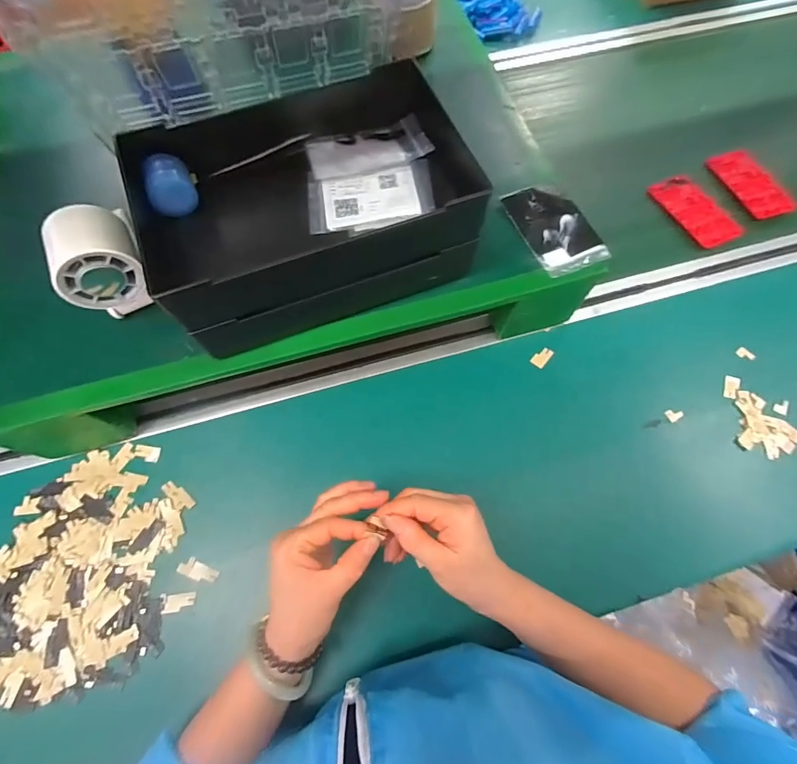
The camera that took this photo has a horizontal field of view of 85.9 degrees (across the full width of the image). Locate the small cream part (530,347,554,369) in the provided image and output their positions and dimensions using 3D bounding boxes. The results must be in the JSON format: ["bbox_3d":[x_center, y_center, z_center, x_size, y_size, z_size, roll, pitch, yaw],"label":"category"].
[{"bbox_3d":[0.172,-0.030,0.513,0.016,0.006,0.027,39,74,13],"label":"small cream part"}]

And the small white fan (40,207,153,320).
[{"bbox_3d":[-0.250,-0.101,0.367,0.058,0.091,0.068,-27,72,-10],"label":"small white fan"}]

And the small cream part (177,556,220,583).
[{"bbox_3d":[-0.201,0.189,0.429,0.041,0.007,0.017,16,70,6],"label":"small cream part"}]

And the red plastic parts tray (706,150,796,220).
[{"bbox_3d":[0.491,-0.280,0.597,0.067,0.011,0.127,-21,71,-8],"label":"red plastic parts tray"}]

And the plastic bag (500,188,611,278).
[{"bbox_3d":[0.161,-0.160,0.442,0.072,0.008,0.106,-22,71,-9],"label":"plastic bag"}]

